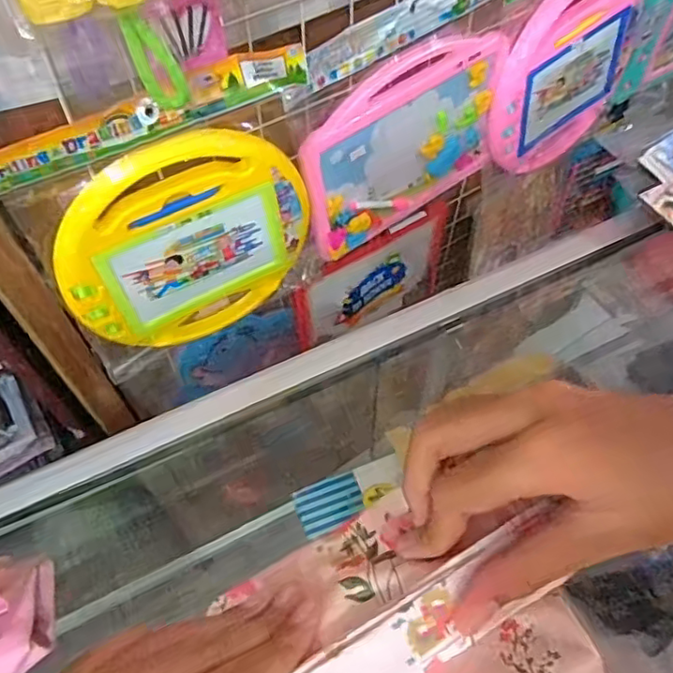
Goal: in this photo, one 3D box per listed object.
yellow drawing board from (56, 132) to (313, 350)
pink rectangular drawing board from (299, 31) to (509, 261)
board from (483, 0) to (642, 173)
[{"bbox_3d":[-0.157,-0.092,0.681,0.271,0.280,0.027,-27,61,-17],"label":"yellow drawing board"},{"bbox_3d":[0.085,-0.236,0.760,0.290,0.230,0.028,-33,63,-19],"label":"pink rectangular drawing board"},{"bbox_3d":[0.315,-0.357,0.839,0.261,0.267,0.032,-32,62,-19],"label":"board"}]

